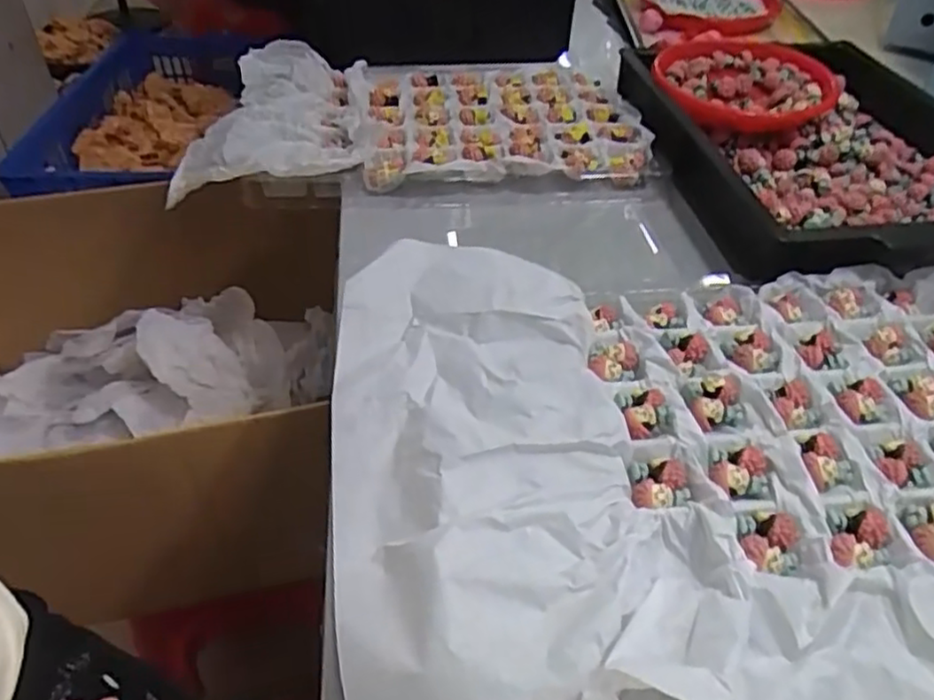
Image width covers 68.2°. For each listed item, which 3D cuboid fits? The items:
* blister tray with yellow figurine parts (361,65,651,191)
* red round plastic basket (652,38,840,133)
[{"bbox_3d":[0.034,-0.249,0.732,0.270,0.031,0.257,-2,43,-4],"label":"blister tray with yellow figurine parts"},{"bbox_3d":[0.299,-0.287,0.741,0.178,0.042,0.209,23,46,18],"label":"red round plastic basket"}]

